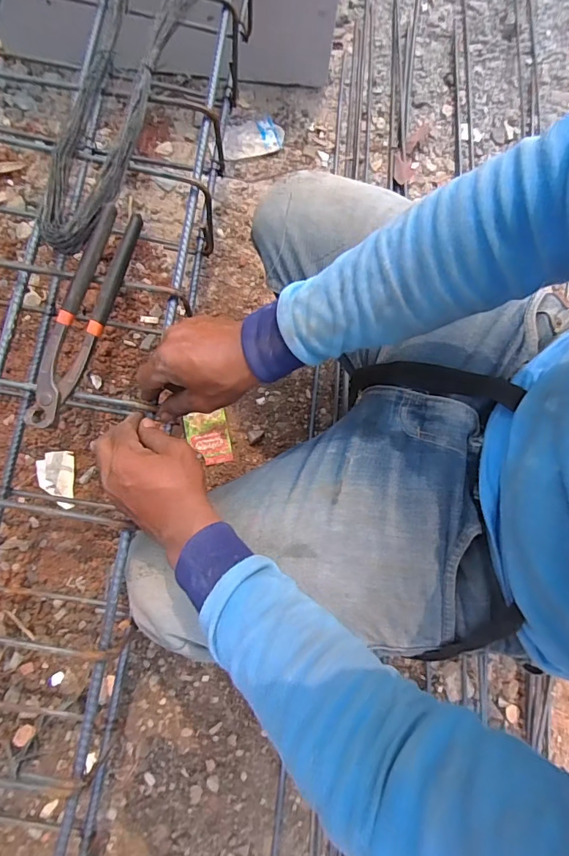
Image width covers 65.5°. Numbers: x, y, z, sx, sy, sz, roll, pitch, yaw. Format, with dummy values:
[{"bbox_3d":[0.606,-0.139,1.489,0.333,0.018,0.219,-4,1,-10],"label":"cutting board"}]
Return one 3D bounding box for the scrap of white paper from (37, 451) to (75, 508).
[{"bbox_3d":[-0.339,0.077,0.655,0.056,0.013,0.083,-6,79,-2],"label":"scrap of white paper"}]

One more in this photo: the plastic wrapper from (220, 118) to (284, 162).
[{"bbox_3d":[-0.059,-0.533,0.806,0.112,0.012,0.078,-9,79,-3],"label":"plastic wrapper"}]

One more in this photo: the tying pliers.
[{"bbox_3d":[-0.193,-0.107,0.424,0.040,0.025,0.218,17,79,2],"label":"tying pliers"}]

